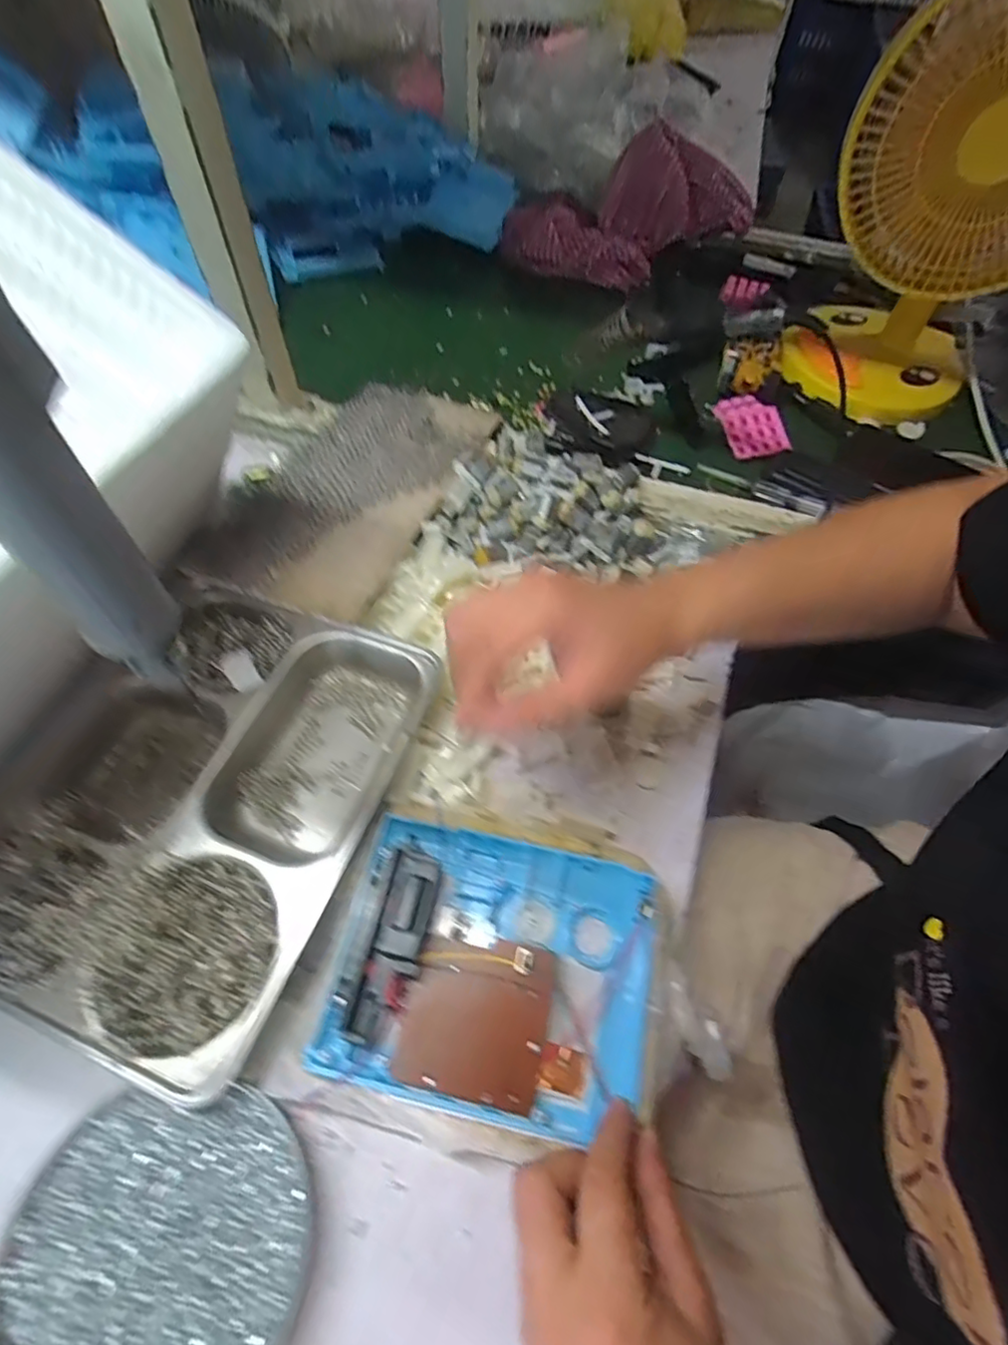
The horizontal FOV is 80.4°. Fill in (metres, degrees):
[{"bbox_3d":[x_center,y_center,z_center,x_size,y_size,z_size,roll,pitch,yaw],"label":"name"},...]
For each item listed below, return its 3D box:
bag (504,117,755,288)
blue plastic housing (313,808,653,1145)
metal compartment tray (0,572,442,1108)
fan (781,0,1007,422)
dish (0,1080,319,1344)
[{"bbox_3d":[0.161,-0.590,0.770,0.317,0.107,0.189,6,59,1],"label":"bag"},{"bbox_3d":[-0.002,0.152,0.314,0.161,0.038,0.132,13,60,4],"label":"blue plastic housing"},{"bbox_3d":[-0.196,0.069,0.378,0.219,0.042,0.275,19,61,8],"label":"metal compartment tray"},{"bbox_3d":[0.412,-0.425,0.550,0.217,0.295,0.223,26,62,11],"label":"fan"},{"bbox_3d":[-0.160,0.273,0.278,0.132,0.017,0.126,1,60,-2],"label":"dish"}]

